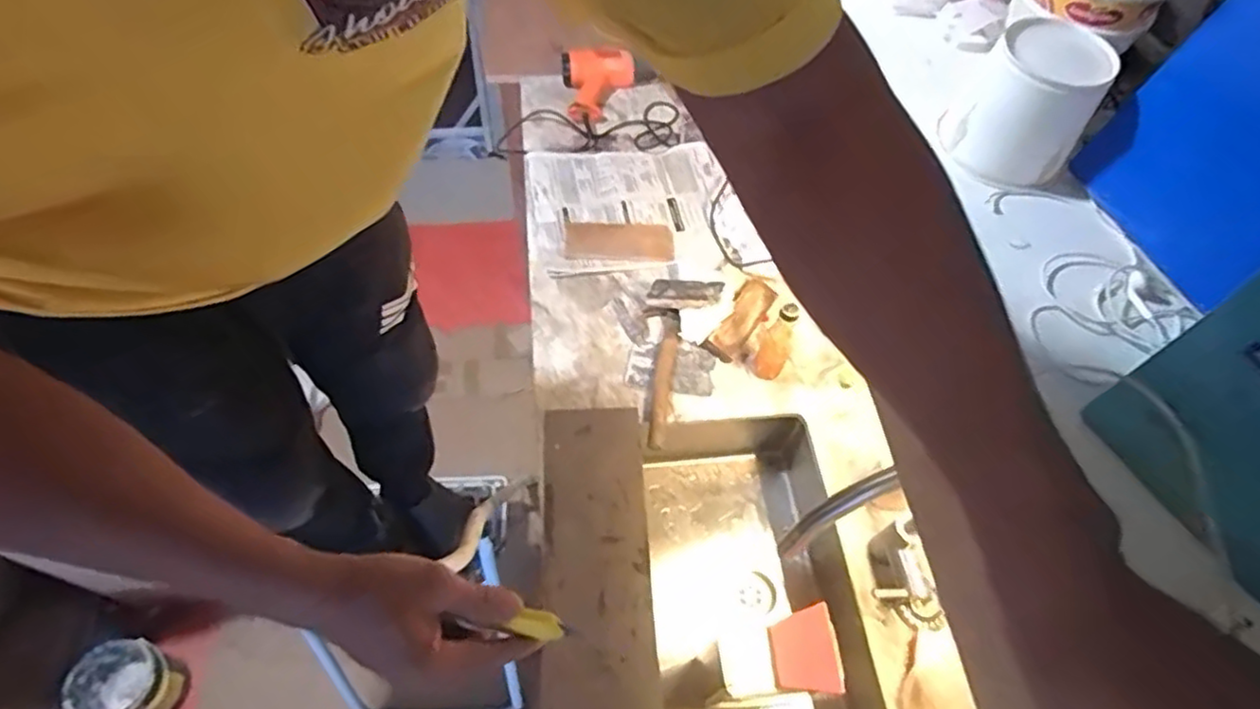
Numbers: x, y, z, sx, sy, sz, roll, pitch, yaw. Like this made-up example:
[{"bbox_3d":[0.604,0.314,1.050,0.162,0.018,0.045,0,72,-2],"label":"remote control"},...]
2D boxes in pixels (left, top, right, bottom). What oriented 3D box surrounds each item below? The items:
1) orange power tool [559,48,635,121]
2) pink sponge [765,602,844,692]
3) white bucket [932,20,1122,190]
[{"bbox_3d":[-0.075,-0.602,1.523,0.167,0.068,0.191,3,58,-2],"label":"orange power tool"},{"bbox_3d":[0.233,0.400,0.914,0.086,0.016,0.104,-15,57,16],"label":"pink sponge"},{"bbox_3d":[0.271,-0.168,0.461,0.081,0.083,0.069,37,63,18],"label":"white bucket"}]

